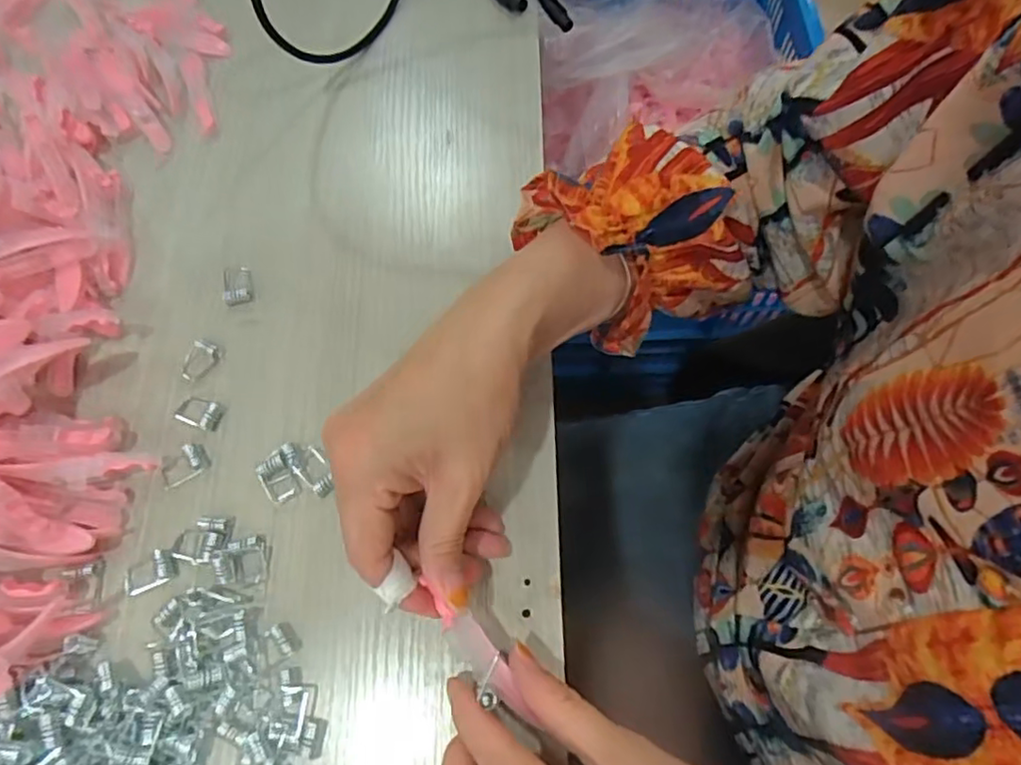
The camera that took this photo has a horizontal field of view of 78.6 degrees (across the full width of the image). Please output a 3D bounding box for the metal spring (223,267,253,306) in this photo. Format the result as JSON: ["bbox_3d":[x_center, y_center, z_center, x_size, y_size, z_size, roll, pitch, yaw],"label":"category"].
[{"bbox_3d":[-0.153,-0.055,0.348,0.014,0.005,0.024,-12,67,-5],"label":"metal spring"}]

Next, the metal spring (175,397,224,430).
[{"bbox_3d":[-0.160,0.015,0.319,0.023,0.006,0.015,18,68,8],"label":"metal spring"}]

